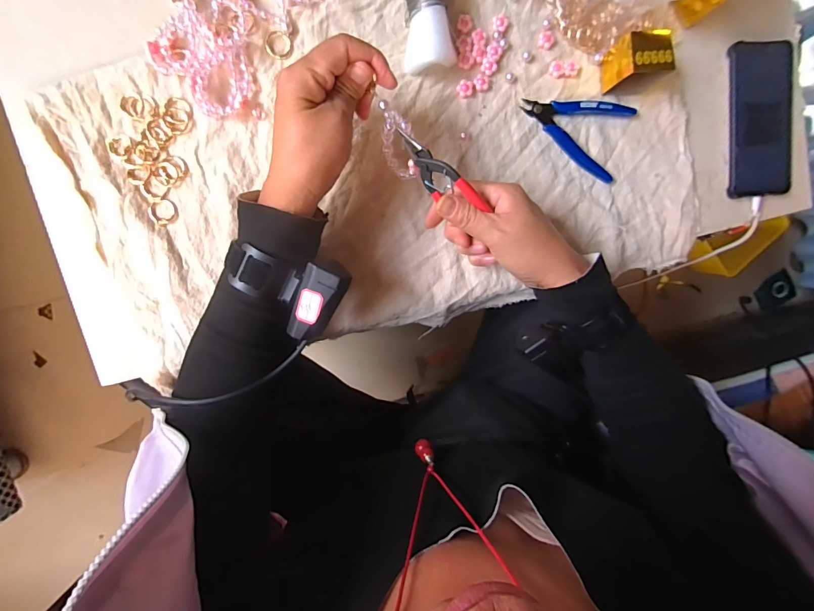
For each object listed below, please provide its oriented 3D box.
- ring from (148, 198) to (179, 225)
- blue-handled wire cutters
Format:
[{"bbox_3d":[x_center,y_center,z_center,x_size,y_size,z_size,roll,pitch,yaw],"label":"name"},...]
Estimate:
[{"bbox_3d":[-0.228,-0.088,0.353,0.025,0.004,0.025,0,94,-7],"label":"ring"},{"bbox_3d":[0.174,-0.185,0.387,0.115,0.012,0.075,19,92,-8],"label":"blue-handled wire cutters"}]

